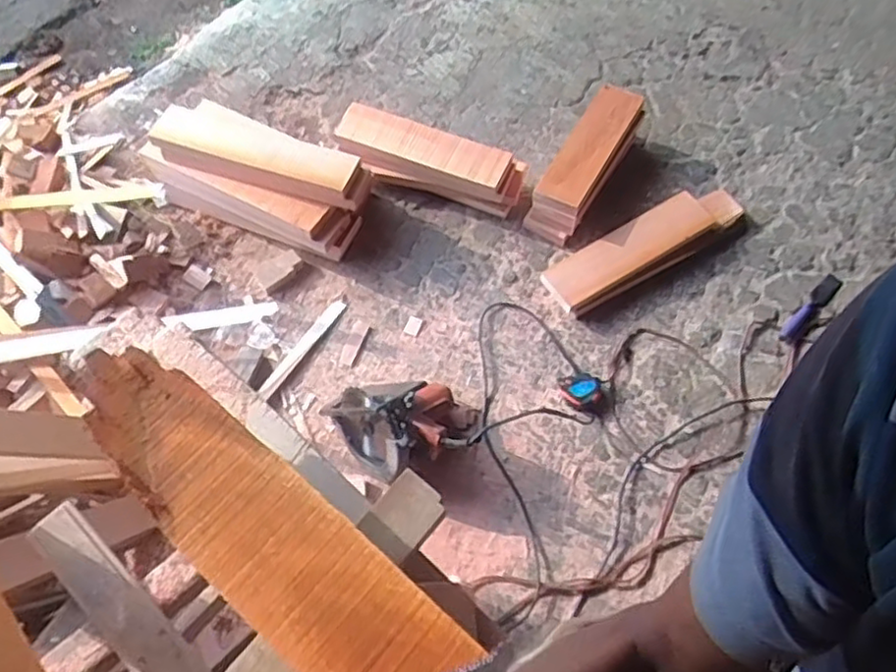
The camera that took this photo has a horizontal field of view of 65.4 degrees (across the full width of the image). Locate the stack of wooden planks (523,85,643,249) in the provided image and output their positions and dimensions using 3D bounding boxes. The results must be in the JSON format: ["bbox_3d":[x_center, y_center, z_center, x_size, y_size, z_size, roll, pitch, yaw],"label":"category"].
[{"bbox_3d":[0.358,-0.436,1.741,0.135,0.161,0.412,30,67,17],"label":"stack of wooden planks"}]

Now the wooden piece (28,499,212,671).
[{"bbox_3d":[-0.361,0.296,0.762,0.267,0.029,0.060,39,70,20],"label":"wooden piece"}]

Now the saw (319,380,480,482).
[{"bbox_3d":[-0.097,0.175,1.389,0.306,0.206,0.192,0,62,2],"label":"saw"}]

